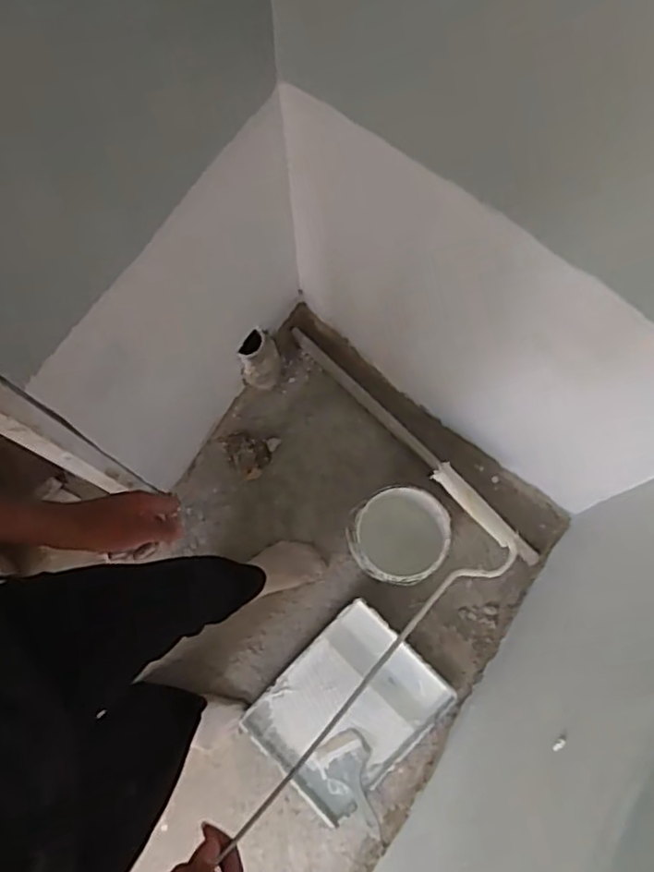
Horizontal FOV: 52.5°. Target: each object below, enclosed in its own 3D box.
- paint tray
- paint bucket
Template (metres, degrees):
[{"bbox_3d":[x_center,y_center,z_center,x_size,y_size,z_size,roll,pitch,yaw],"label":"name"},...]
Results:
[{"bbox_3d":[0.042,0.555,1.350,0.351,0.061,0.286,-44,80,-10],"label":"paint tray"},{"bbox_3d":[0.148,0.208,1.373,0.201,0.160,0.183,-29,77,-7],"label":"paint bucket"}]

